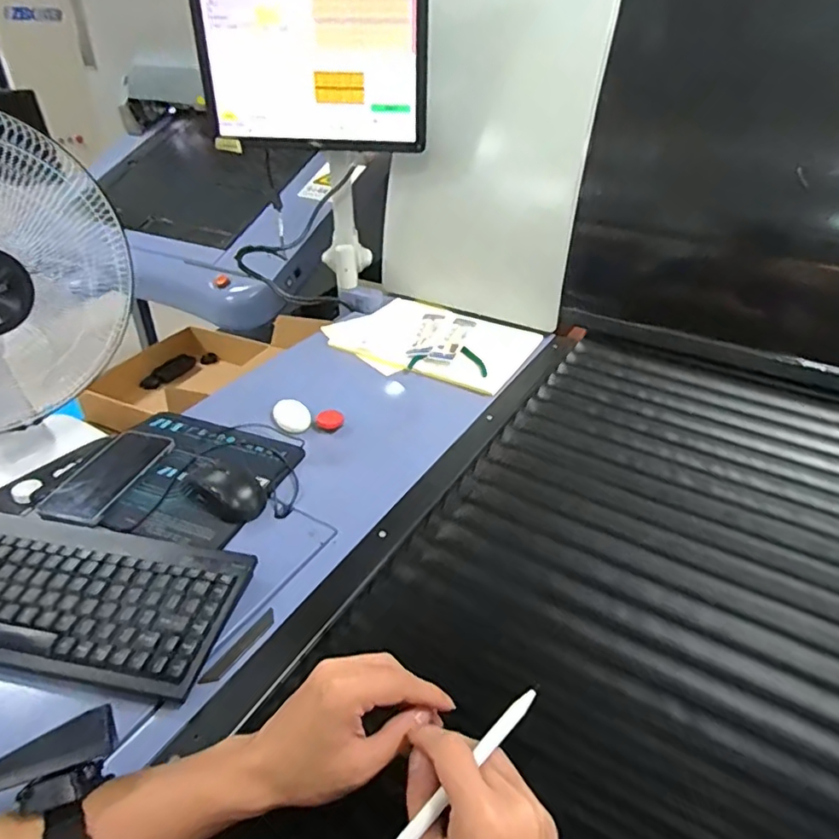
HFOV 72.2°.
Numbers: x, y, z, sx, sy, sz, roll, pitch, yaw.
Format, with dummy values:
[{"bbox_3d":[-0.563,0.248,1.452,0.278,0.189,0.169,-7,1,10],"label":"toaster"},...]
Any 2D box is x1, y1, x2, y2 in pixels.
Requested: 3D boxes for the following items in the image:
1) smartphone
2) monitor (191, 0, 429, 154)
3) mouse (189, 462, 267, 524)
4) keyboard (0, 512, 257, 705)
[{"bbox_3d":[-0.366,0.062,0.686,0.071,0.015,0.173,18,33,2],"label":"smartphone"},{"bbox_3d":[-0.174,-0.599,0.916,0.376,0.292,0.045,6,35,6],"label":"monitor"},{"bbox_3d":[-0.217,0.078,0.656,0.093,0.032,0.056,27,42,32],"label":"mouse"},{"bbox_3d":[-0.315,0.161,0.531,0.282,0.024,0.149,7,35,8],"label":"keyboard"}]

